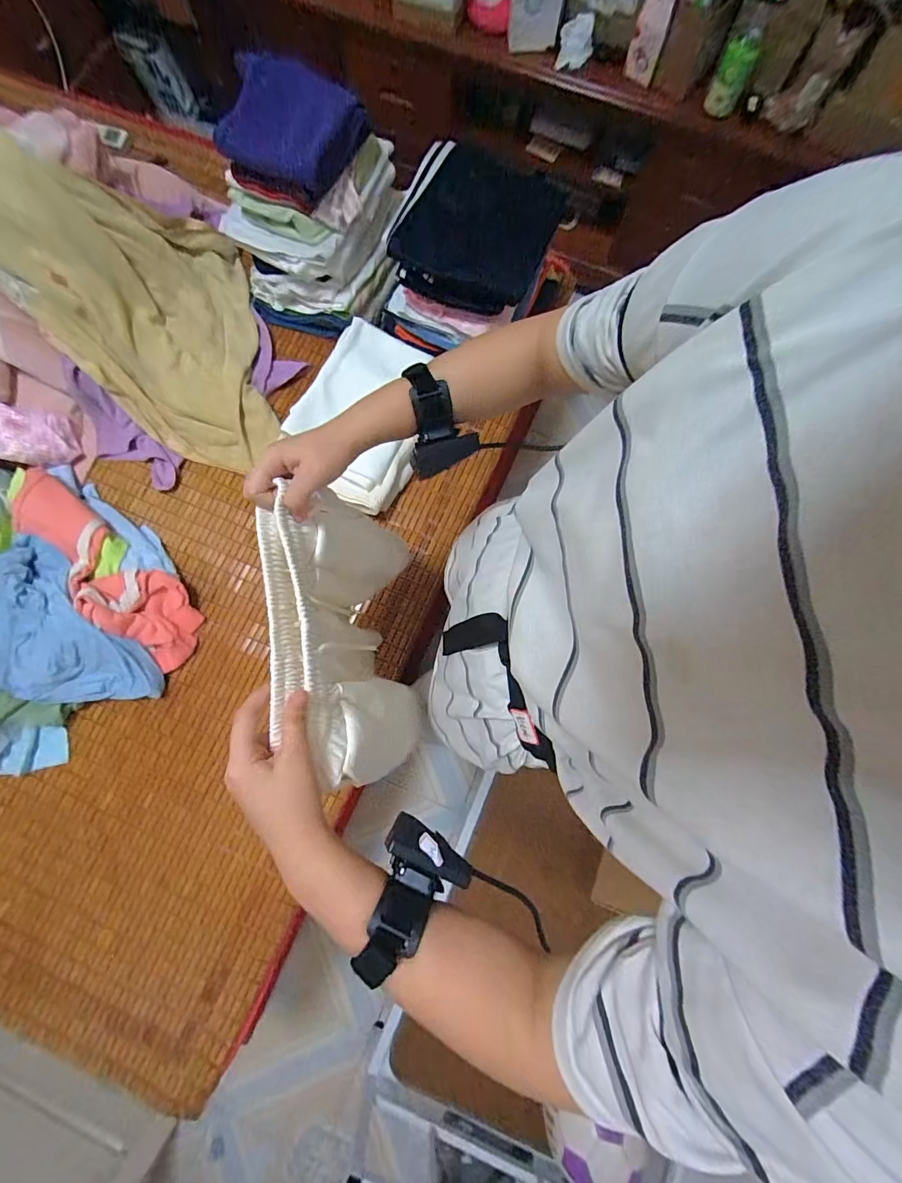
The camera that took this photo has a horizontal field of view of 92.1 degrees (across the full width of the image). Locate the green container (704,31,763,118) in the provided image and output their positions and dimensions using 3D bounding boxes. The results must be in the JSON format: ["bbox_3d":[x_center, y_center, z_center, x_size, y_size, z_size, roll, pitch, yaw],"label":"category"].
[{"bbox_3d":[0.599,-1.098,0.930,0.072,0.110,0.061,28,80,5],"label":"green container"}]

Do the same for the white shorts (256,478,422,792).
[{"bbox_3d":[-0.103,0.046,0.478,0.103,0.232,0.278,-8,79,-1],"label":"white shorts"}]

